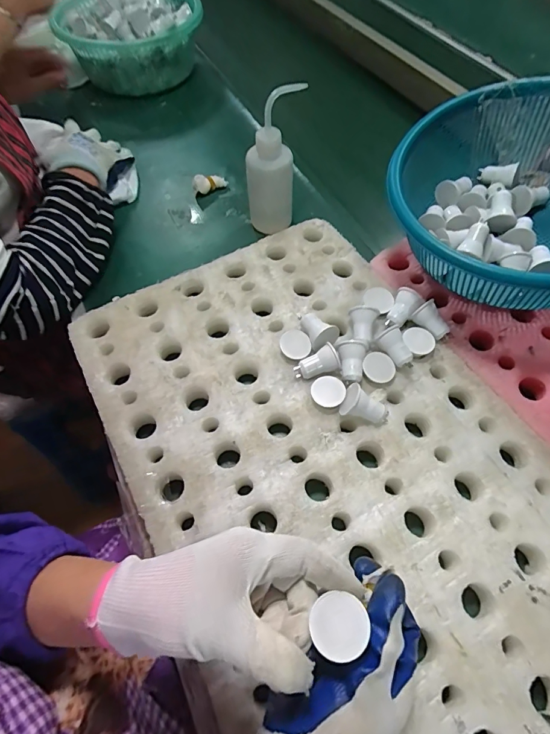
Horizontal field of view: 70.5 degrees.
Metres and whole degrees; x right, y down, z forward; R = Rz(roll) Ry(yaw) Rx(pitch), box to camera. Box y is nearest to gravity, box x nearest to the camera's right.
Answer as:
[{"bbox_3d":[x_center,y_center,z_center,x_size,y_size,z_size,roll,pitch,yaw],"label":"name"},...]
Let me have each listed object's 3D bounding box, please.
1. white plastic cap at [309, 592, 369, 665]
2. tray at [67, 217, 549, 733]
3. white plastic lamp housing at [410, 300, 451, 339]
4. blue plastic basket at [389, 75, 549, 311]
[{"bbox_3d":[0.037,0.152,0.229,0.033,0.004,0.030,-10,50,13],"label":"white plastic cap"},{"bbox_3d":[0.046,0.081,0.391,0.376,0.037,0.546,-27,65,-13],"label":"tray"},{"bbox_3d":[0.173,-0.049,0.433,0.026,0.028,0.038,-28,66,-13],"label":"white plastic lamp housing"},{"bbox_3d":[0.271,-0.186,0.431,0.280,0.129,0.263,33,66,17],"label":"blue plastic basket"}]

